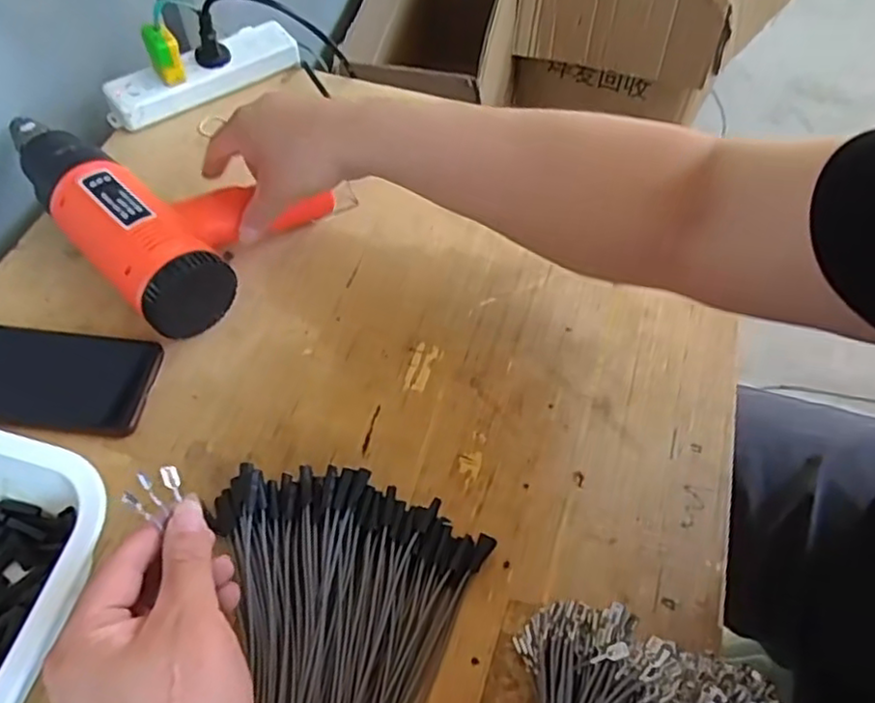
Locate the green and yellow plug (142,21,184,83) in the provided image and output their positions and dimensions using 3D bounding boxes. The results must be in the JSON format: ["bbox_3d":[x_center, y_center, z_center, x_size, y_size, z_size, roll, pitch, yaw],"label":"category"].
[{"bbox_3d":[-0.261,-0.285,0.625,0.026,0.051,0.034,-23,59,-15],"label":"green and yellow plug"}]

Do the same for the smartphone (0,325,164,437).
[{"bbox_3d":[-0.295,0.018,0.485,0.163,0.009,0.080,7,57,2],"label":"smartphone"}]

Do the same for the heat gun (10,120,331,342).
[{"bbox_3d":[-0.227,-0.143,0.546,0.254,0.068,0.181,38,63,20],"label":"heat gun"}]

